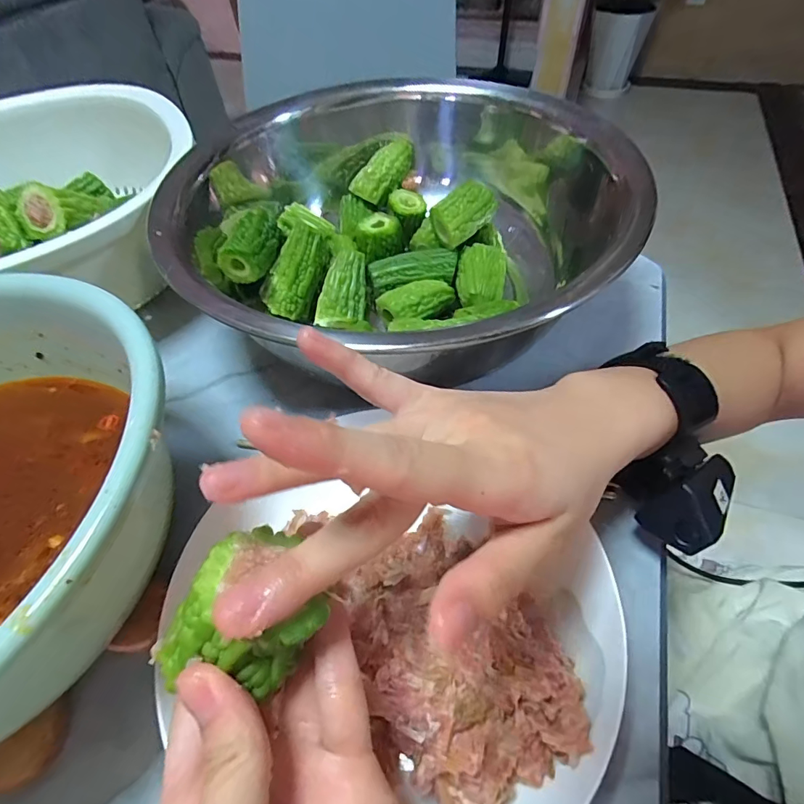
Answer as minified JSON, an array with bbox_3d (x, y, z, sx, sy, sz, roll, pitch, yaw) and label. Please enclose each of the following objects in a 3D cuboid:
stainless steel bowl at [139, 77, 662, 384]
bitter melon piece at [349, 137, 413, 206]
[{"bbox_3d":[-0.006,-0.152,0.361,0.308,0.107,0.351,35,65,26],"label":"stainless steel bowl"},{"bbox_3d":[-0.015,-0.211,0.411,0.036,0.025,0.073,31,79,24],"label":"bitter melon piece"}]

